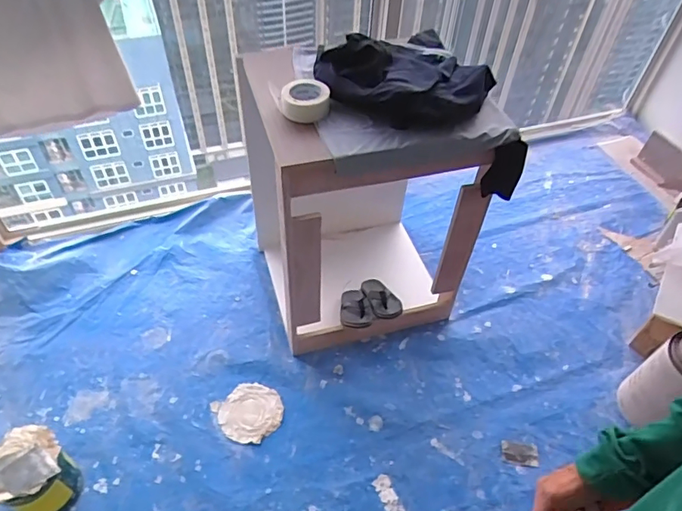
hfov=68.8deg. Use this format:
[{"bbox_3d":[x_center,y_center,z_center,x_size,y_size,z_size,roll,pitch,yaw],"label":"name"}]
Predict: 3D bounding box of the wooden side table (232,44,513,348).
[{"bbox_3d":[0.052,-0.181,1.520,0.565,0.810,0.538,-12,51,-14],"label":"wooden side table"}]

